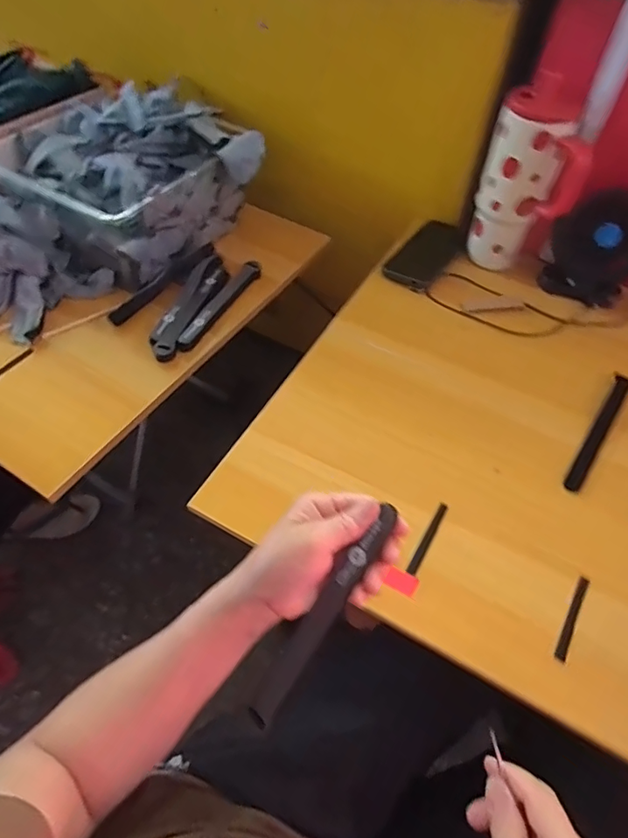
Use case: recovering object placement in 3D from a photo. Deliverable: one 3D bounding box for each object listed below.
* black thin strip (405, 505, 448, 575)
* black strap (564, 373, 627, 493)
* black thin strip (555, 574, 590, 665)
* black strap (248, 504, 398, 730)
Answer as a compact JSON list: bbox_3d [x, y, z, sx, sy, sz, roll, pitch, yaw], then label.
[{"bbox_3d":[0.111,0.117,0.488,0.009,0.007,0.080,27,57,17],"label":"black thin strip"},{"bbox_3d":[0.323,0.010,0.560,0.019,0.007,0.184,32,59,21],"label":"black strap"},{"bbox_3d":[0.229,0.176,0.442,0.008,0.008,0.078,28,58,18],"label":"black thin strip"},{"bbox_3d":[0.007,0.145,0.376,0.021,0.013,0.186,33,93,21],"label":"black strap"}]

